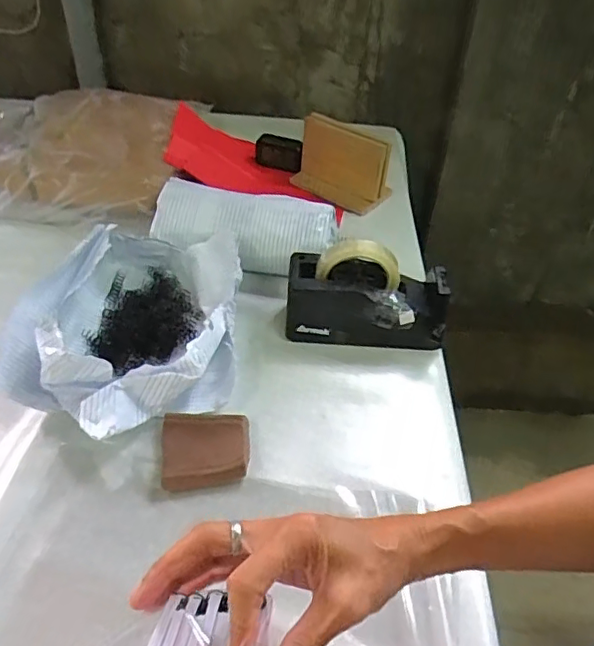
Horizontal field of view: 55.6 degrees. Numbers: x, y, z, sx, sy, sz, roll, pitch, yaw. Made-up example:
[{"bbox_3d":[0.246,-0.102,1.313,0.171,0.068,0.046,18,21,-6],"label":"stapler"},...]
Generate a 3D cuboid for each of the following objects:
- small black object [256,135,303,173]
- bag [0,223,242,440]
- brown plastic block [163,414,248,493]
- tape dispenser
[{"bbox_3d":[-0.032,-0.312,1.035,0.093,0.055,0.031,14,44,12],"label":"small black object"},{"bbox_3d":[-0.183,-0.002,0.674,0.234,0.101,0.305,11,44,8],"label":"bag"},{"bbox_3d":[-0.097,0.130,0.599,0.090,0.021,0.092,-5,44,-8],"label":"brown plastic block"},{"bbox_3d":[0.090,-0.037,0.712,0.196,0.123,0.071,6,44,3],"label":"tape dispenser"}]

